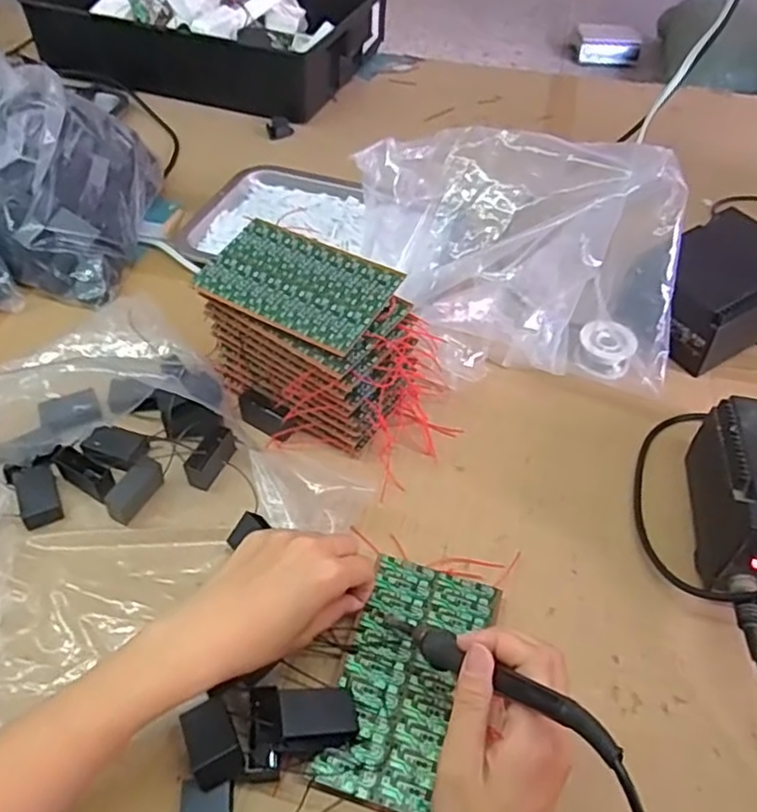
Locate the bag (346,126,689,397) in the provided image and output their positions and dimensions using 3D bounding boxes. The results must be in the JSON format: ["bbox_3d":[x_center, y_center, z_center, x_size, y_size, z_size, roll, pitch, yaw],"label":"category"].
[{"bbox_3d":[0.124,-0.145,0.630,0.271,0.190,0.187,6,49,3],"label":"bag"}]

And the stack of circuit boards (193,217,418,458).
[{"bbox_3d":[-0.065,-0.055,0.585,0.177,0.123,0.117,26,53,19],"label":"stack of circuit boards"}]

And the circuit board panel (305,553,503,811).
[{"bbox_3d":[0.021,0.180,0.448,0.086,0.005,0.159,15,49,11],"label":"circuit board panel"}]

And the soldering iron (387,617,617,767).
[{"bbox_3d":[0.052,0.145,0.370,0.017,0.021,0.196,-32,16,-26],"label":"soldering iron"}]

